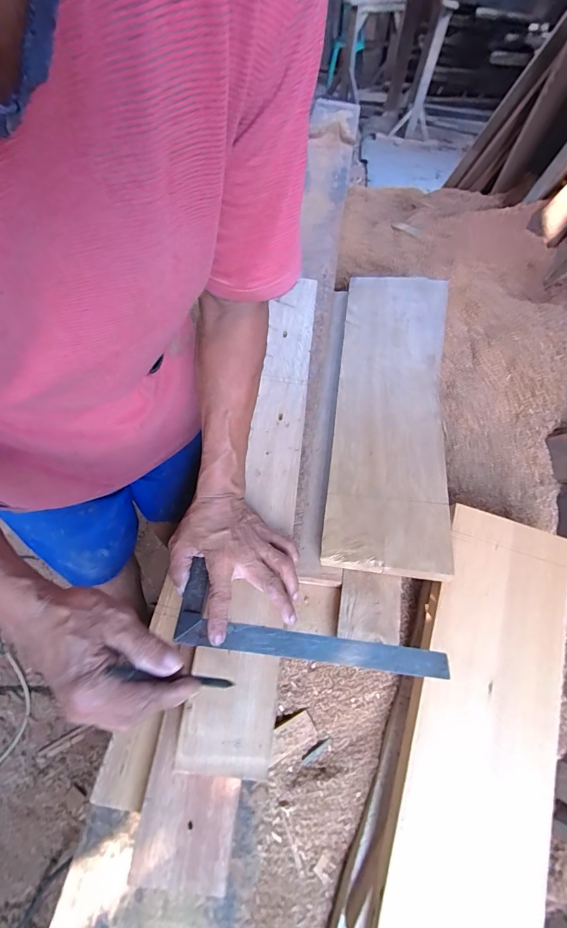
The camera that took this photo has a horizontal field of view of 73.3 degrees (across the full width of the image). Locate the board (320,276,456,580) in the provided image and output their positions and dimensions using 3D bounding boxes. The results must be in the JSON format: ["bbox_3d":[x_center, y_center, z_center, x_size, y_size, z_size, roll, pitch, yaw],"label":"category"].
[{"bbox_3d":[0.240,-0.176,0.812,0.236,0.044,0.818,10,55,3],"label":"board"}]

